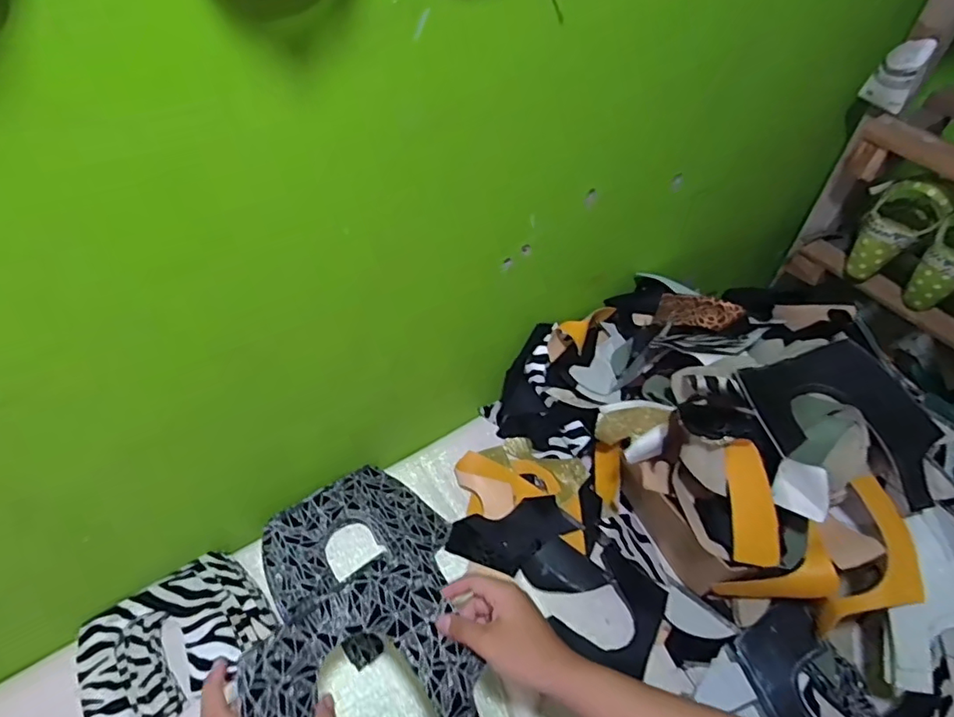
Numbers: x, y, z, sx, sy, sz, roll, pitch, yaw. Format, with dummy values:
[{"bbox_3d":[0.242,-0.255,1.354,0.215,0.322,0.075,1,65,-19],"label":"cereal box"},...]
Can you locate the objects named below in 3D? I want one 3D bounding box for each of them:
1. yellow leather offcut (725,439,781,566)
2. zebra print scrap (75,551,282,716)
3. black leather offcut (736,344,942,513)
[{"bbox_3d":[0.268,0.139,0.547,0.007,0.045,0.115,3,82,-38],"label":"yellow leather offcut"},{"bbox_3d":[-0.306,0.290,0.572,0.180,0.038,0.135,-29,57,-25],"label":"zebra print scrap"},{"bbox_3d":[0.368,0.068,0.560,0.181,0.052,0.176,-14,63,-7],"label":"black leather offcut"}]

